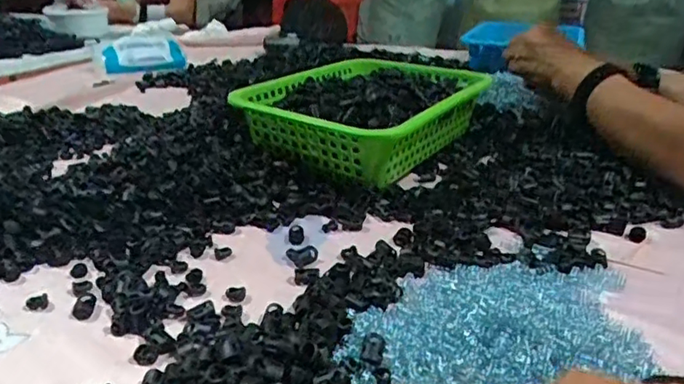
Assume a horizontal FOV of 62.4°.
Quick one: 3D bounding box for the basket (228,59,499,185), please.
[{"bbox_3d":[0.027,-0.092,0.688,0.209,0.091,0.281,17,29,31],"label":"basket"}]

